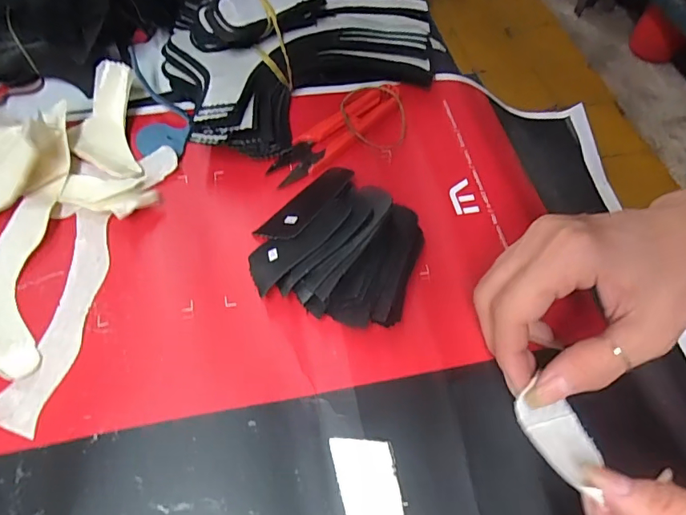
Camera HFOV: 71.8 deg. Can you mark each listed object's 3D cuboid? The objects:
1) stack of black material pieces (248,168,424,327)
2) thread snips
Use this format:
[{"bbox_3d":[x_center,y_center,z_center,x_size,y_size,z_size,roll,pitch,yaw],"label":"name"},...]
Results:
[{"bbox_3d":[-0.001,-0.013,0.285,0.093,0.028,0.098,18,61,6],"label":"stack of black material pieces"},{"bbox_3d":[-0.003,-0.088,0.335,0.109,0.015,0.029,-36,69,-21],"label":"thread snips"}]

